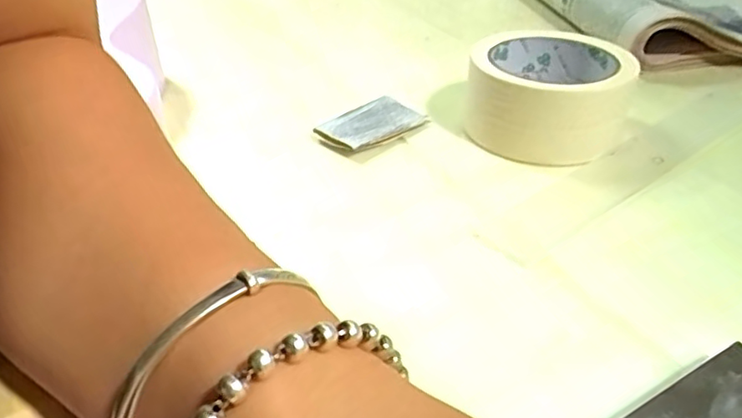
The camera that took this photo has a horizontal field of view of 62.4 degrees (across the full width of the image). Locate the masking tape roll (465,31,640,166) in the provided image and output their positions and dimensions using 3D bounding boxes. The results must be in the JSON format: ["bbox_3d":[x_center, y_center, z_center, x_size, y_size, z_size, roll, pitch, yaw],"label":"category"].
[{"bbox_3d":[0.110,-0.074,0.393,0.092,0.052,0.092,-1,35,1],"label":"masking tape roll"}]

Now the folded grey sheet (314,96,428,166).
[{"bbox_3d":[0.000,-0.053,0.403,0.065,0.014,0.044,-31,45,-35],"label":"folded grey sheet"}]

